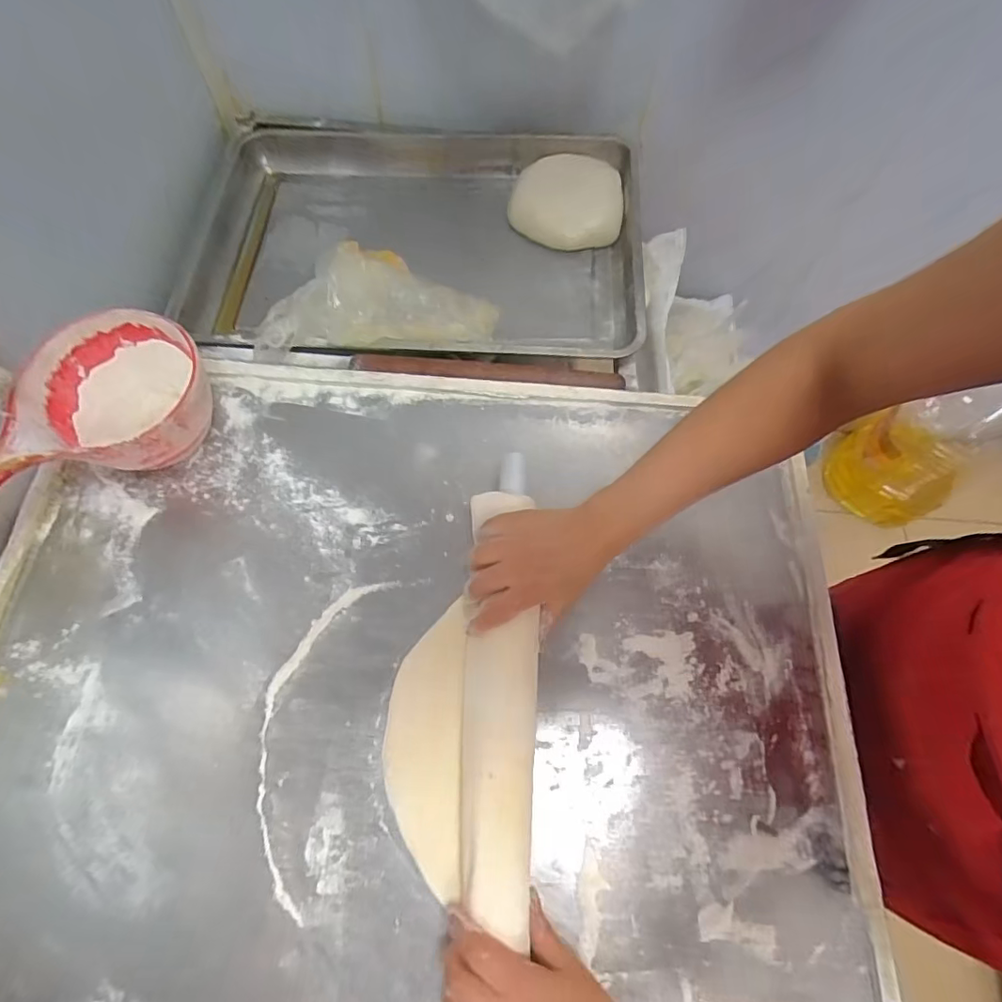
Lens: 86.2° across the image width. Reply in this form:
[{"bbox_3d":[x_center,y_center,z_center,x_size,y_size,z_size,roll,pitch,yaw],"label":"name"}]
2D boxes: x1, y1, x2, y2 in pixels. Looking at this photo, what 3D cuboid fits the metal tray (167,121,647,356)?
[{"bbox_3d":[-0.125,-0.364,0.760,0.615,0.117,0.394,5,67,-1],"label":"metal tray"}]

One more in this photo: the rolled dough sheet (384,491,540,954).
[{"bbox_3d":[-0.032,0.153,0.459,0.122,0.053,0.331,2,69,-2],"label":"rolled dough sheet"}]

